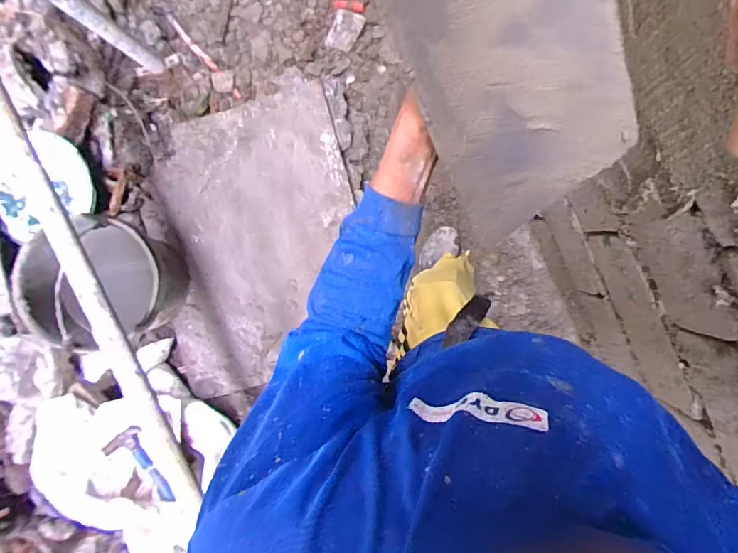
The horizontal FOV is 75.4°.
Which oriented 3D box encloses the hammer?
[{"bbox_3d":[-0.578,0.493,1.211,0.097,0.024,0.215,-30,98,-12],"label":"hammer"}]

